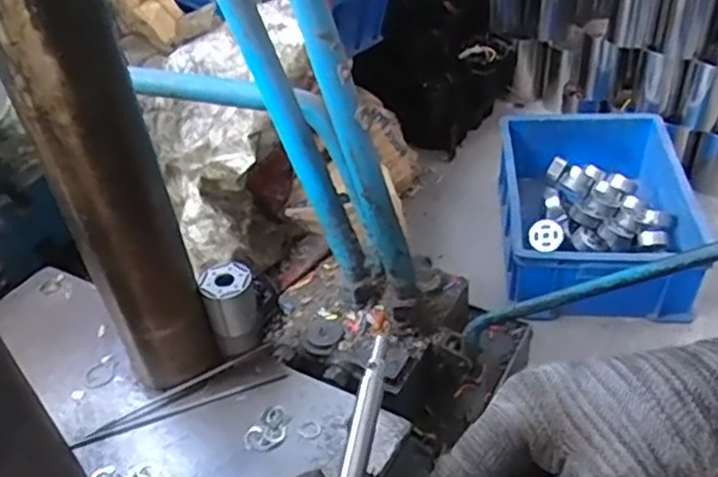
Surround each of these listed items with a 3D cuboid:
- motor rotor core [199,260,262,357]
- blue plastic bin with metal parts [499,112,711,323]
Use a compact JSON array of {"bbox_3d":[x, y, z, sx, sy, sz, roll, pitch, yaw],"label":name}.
[{"bbox_3d":[-0.094,0.052,0.517,0.035,0.062,0.032,-16,41,-11],"label":"motor rotor core"},{"bbox_3d":[0.405,-0.051,1.212,0.295,0.145,0.408,-1,41,7],"label":"blue plastic bin with metal parts"}]

